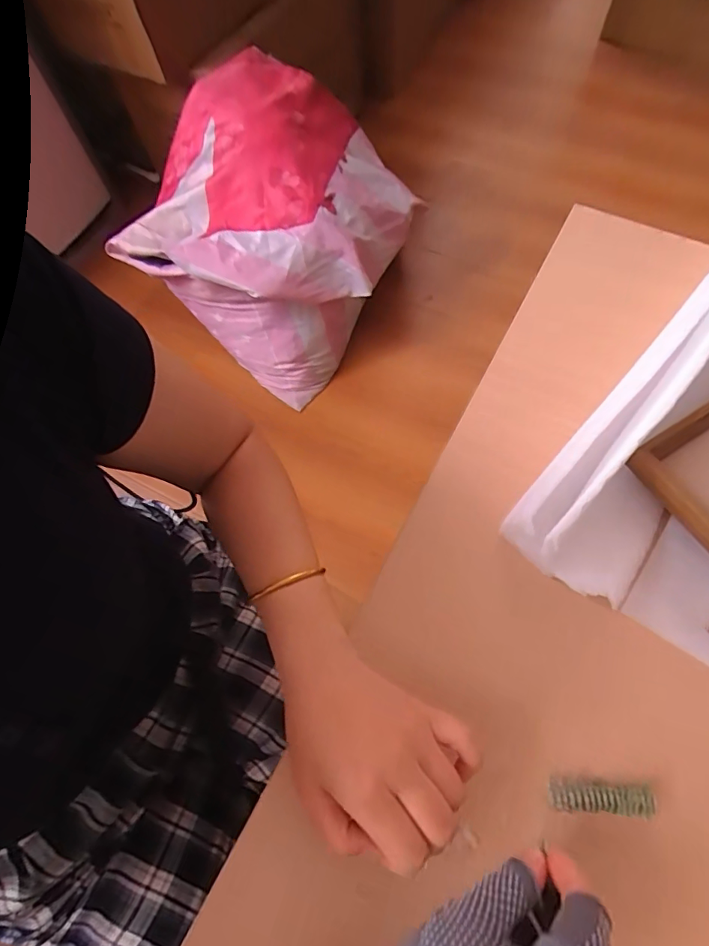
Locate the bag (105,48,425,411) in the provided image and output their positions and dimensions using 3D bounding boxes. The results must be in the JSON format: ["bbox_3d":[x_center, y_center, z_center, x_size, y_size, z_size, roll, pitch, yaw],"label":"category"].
[{"bbox_3d":[-0.200,-0.587,1.234,0.569,0.455,0.554,34,72,16],"label":"bag"}]

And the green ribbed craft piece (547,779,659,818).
[{"bbox_3d":[0.155,0.205,0.310,0.061,0.011,0.016,3,67,4],"label":"green ribbed craft piece"}]

